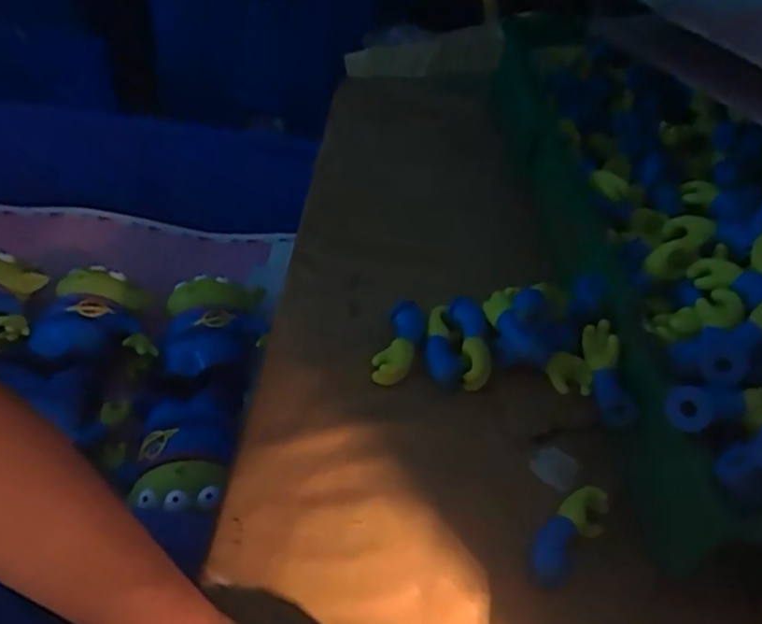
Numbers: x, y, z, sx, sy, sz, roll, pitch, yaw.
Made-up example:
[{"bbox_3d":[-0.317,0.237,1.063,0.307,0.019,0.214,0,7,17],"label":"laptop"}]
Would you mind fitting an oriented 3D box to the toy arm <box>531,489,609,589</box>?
[{"bbox_3d":[0.104,0.124,0.373,0.026,0.013,0.062,31,66,24],"label":"toy arm"}]

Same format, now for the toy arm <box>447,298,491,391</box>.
[{"bbox_3d":[0.061,0.019,0.456,0.021,0.014,0.075,-1,46,-6],"label":"toy arm"}]

